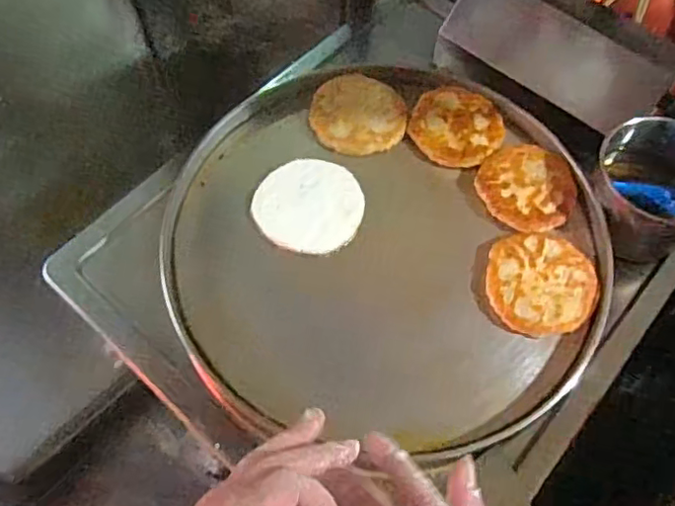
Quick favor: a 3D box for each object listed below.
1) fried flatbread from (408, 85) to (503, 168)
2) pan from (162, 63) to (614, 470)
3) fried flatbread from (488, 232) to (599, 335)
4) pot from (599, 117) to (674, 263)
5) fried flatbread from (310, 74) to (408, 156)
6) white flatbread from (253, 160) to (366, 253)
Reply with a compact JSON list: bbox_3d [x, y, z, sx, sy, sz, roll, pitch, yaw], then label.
[{"bbox_3d":[0.160,-0.168,0.804,0.119,0.017,0.124,1,63,-1],"label":"fried flatbread"},{"bbox_3d":[0.057,-0.021,0.730,0.519,0.032,0.505,11,63,4],"label":"pan"},{"bbox_3d":[0.239,0.038,0.700,0.124,0.019,0.120,10,63,4],"label":"fried flatbread"},{"bbox_3d":[0.391,-0.069,0.733,0.137,0.132,0.135,1,63,-1],"label":"pot"},{"bbox_3d":[0.028,-0.191,0.811,0.124,0.014,0.122,0,63,-1],"label":"fried flatbread"},{"bbox_3d":[-0.036,-0.060,0.748,0.130,0.011,0.129,1,63,-1],"label":"white flatbread"}]

